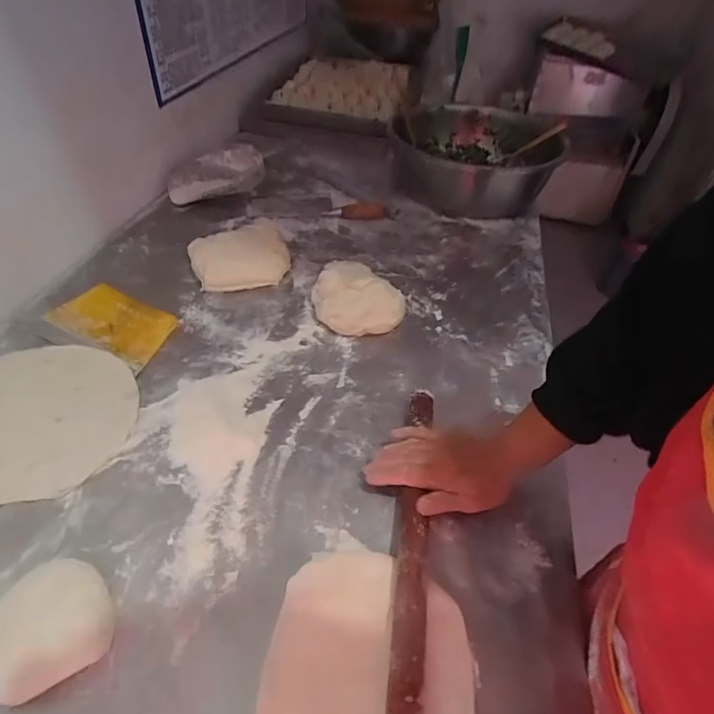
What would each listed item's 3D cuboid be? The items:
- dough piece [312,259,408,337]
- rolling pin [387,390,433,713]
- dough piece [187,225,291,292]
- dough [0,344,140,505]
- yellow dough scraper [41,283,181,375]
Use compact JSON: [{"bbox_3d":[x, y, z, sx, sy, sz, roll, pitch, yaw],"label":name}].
[{"bbox_3d":[-0.001,-0.095,0.746,0.127,0.061,0.122,-7,45,-14],"label":"dough piece"},{"bbox_3d":[0.042,0.241,0.401,0.029,0.027,0.554,9,43,2],"label":"rolling pin"},{"bbox_3d":[-0.195,-0.170,0.798,0.159,0.059,0.125,-14,48,-21],"label":"dough piece"},{"bbox_3d":[-0.378,0.067,0.554,0.206,0.018,0.220,10,44,-10],"label":"dough"},{"bbox_3d":[-0.352,-0.053,0.684,0.186,0.011,0.099,26,57,19],"label":"yellow dough scraper"}]

